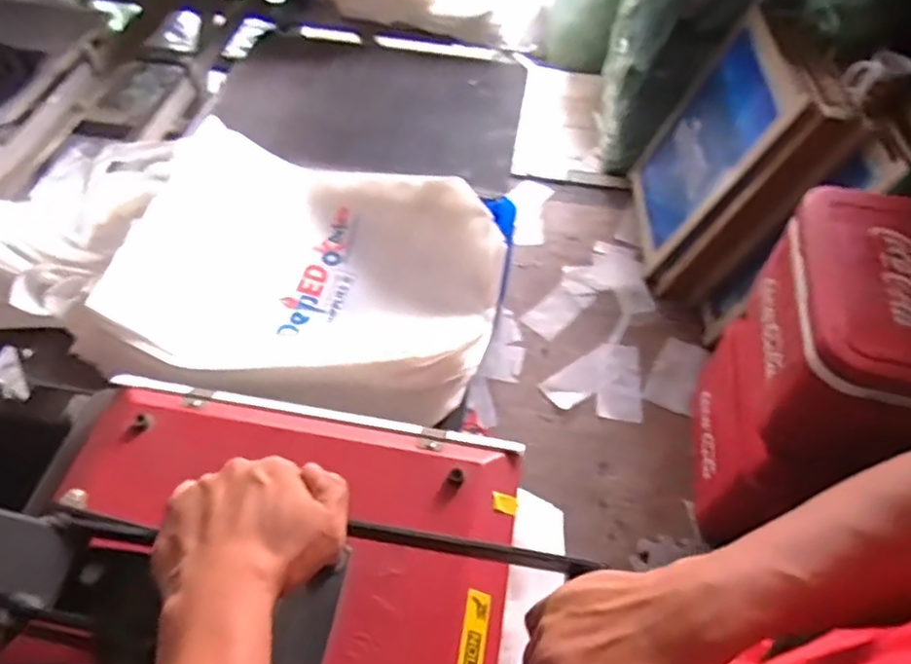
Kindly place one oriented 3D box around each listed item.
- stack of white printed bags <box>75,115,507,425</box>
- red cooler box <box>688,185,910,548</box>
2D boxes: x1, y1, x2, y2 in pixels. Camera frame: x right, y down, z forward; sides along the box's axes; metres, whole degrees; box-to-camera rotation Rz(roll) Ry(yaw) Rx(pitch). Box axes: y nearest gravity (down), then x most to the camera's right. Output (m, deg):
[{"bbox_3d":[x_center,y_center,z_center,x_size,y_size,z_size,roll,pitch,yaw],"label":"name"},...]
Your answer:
[{"bbox_3d":[-0.201,-0.085,0.769,0.500,0.107,0.334,9,54,5],"label":"stack of white printed bags"},{"bbox_3d":[0.737,0.096,1.279,0.319,0.622,0.513,16,55,10],"label":"red cooler box"}]

